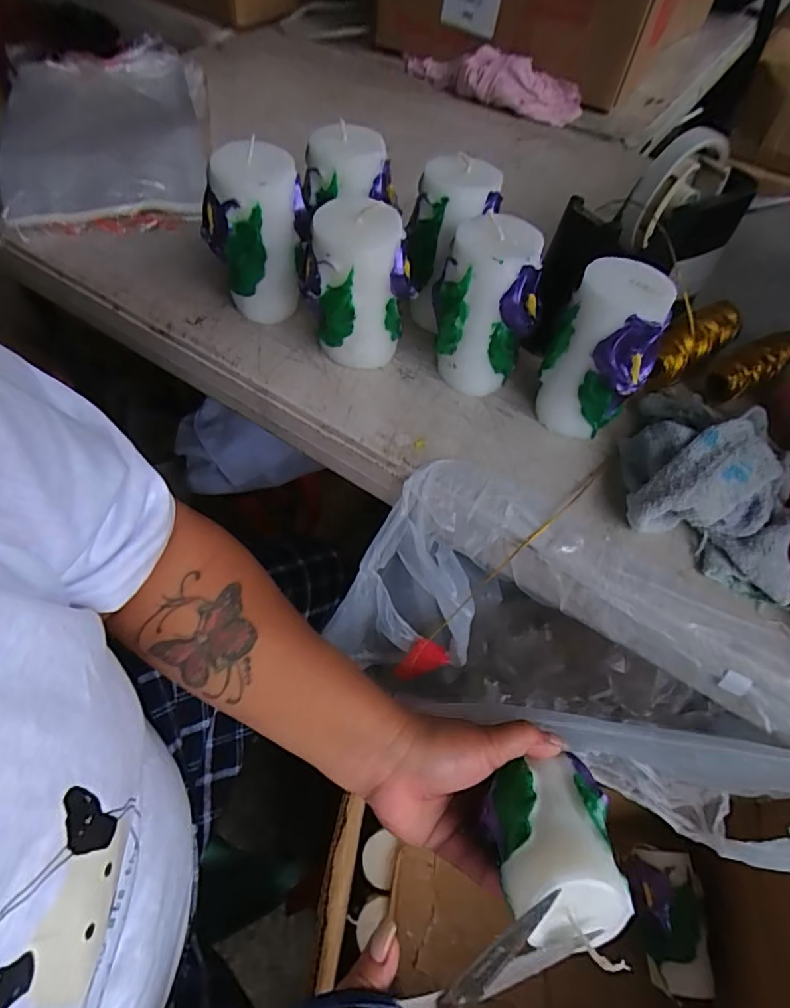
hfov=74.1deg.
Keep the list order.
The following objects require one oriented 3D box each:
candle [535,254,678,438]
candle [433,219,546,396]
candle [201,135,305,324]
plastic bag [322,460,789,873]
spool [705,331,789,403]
[{"bbox_3d":[0.128,-0.091,0.330,0.062,0.101,0.051,33,60,16],"label":"candle"},{"bbox_3d":[0.058,-0.126,0.347,0.062,0.103,0.049,11,56,3],"label":"candle"},{"bbox_3d":[-0.097,-0.182,0.369,0.059,0.110,0.049,-28,63,-21],"label":"candle"},{"bbox_3d":[0.116,0.121,0.346,0.316,0.207,0.071,33,39,16],"label":"plastic bag"},{"bbox_3d":[0.280,-0.110,0.400,0.109,0.021,0.028,-28,63,-21],"label":"spool"}]

